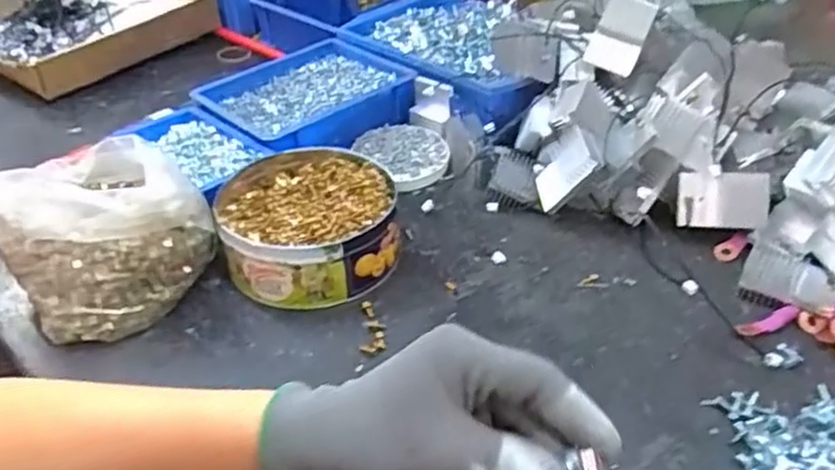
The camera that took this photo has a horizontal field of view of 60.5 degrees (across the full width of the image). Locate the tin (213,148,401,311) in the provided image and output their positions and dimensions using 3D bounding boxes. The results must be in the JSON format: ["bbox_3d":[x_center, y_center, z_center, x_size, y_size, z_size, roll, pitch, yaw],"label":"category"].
[{"bbox_3d":[-0.091,-0.008,0.612,0.144,0.058,0.148,-2,38,2],"label":"tin"}]

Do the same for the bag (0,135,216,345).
[{"bbox_3d":[-0.253,-0.006,0.574,0.142,0.107,0.142,-31,45,-31],"label":"bag"}]

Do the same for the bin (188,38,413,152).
[{"bbox_3d":[-0.116,-0.146,0.769,0.160,0.049,0.193,30,49,35],"label":"bin"}]

